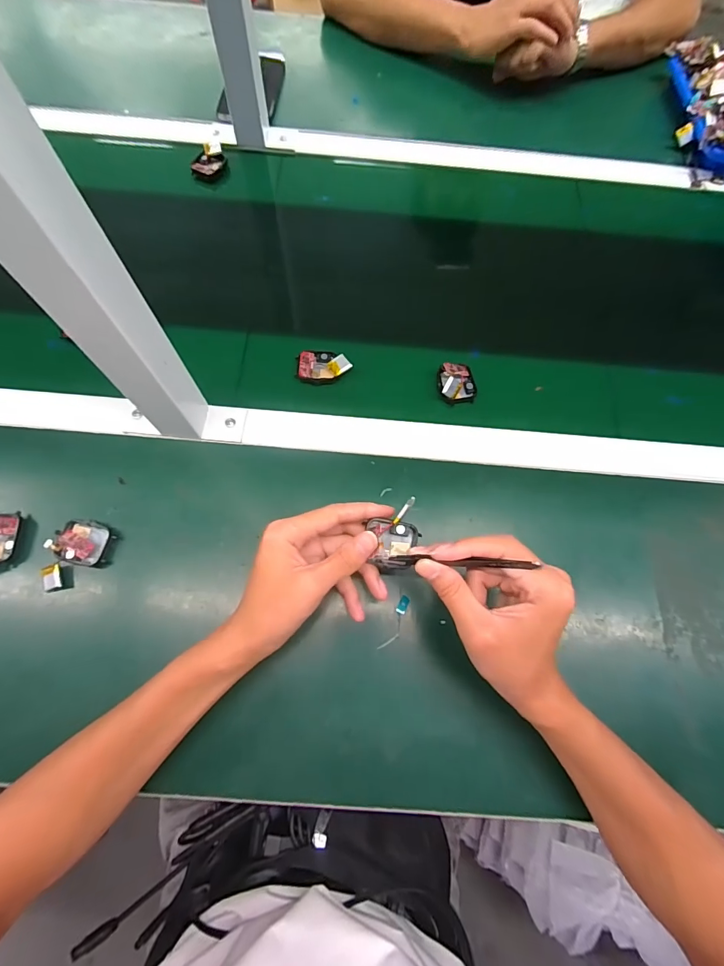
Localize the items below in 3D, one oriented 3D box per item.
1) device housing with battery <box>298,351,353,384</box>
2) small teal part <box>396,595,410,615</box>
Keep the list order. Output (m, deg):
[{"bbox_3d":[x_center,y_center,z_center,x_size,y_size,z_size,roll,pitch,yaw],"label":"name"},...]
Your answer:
[{"bbox_3d":[-0.041,-0.127,0.447,0.056,0.021,0.033,1,67,-2],"label":"device housing with battery"},{"bbox_3d":[0.037,0.109,0.367,0.009,0.004,0.016,25,68,8],"label":"small teal part"}]

